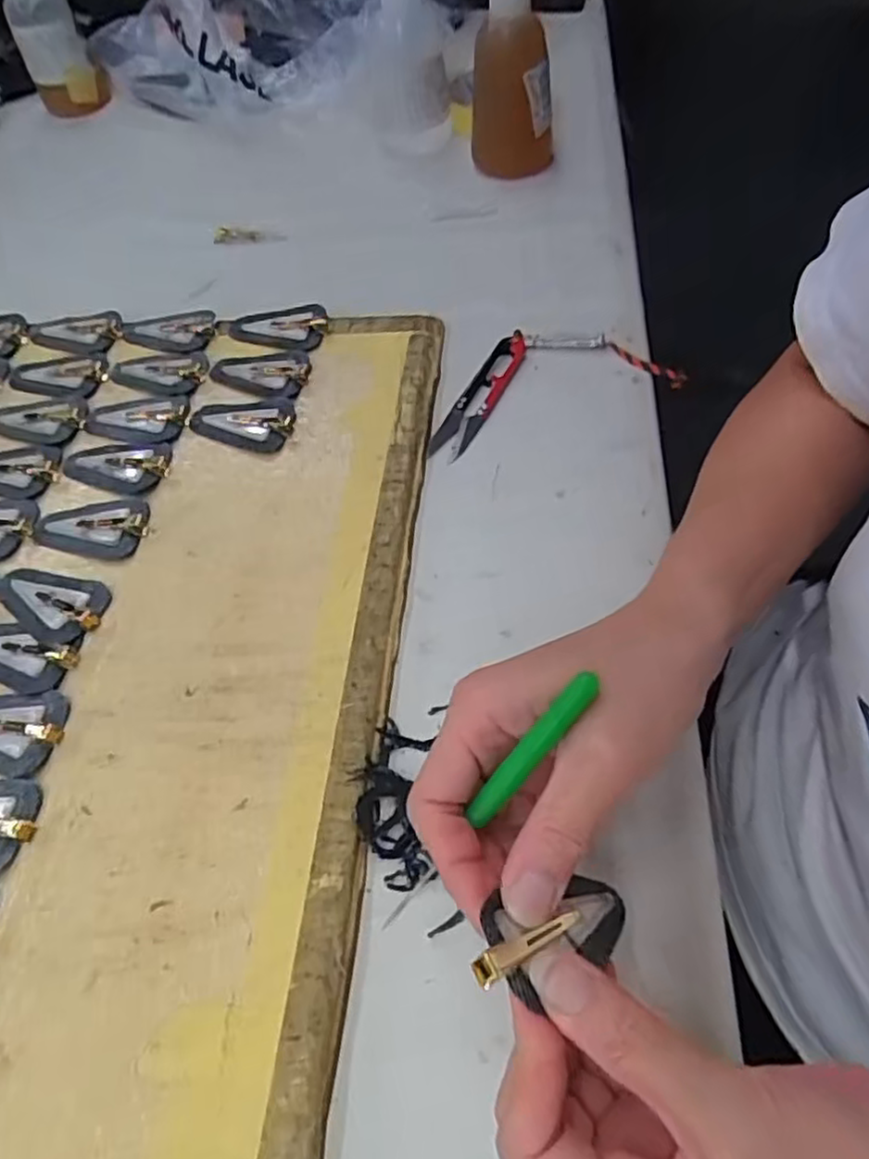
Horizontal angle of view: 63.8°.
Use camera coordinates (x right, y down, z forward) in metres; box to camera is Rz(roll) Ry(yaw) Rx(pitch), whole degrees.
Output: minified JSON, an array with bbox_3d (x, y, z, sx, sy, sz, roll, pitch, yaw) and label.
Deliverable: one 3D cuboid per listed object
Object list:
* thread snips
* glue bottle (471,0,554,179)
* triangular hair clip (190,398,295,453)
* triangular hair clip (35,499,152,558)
[{"bbox_3d":[0.029,-0.117,0.434,0.023,0.007,0.110,22,61,17],"label":"thread snips"},{"bbox_3d":[0.061,-0.402,0.528,0.063,0.166,0.060,5,57,7],"label":"glue bottle"},{"bbox_3d":[-0.119,-0.097,0.425,0.067,0.008,0.039,-1,57,3],"label":"triangular hair clip"},{"bbox_3d":[-0.195,-0.031,0.393,0.064,0.008,0.038,0,57,4],"label":"triangular hair clip"}]

